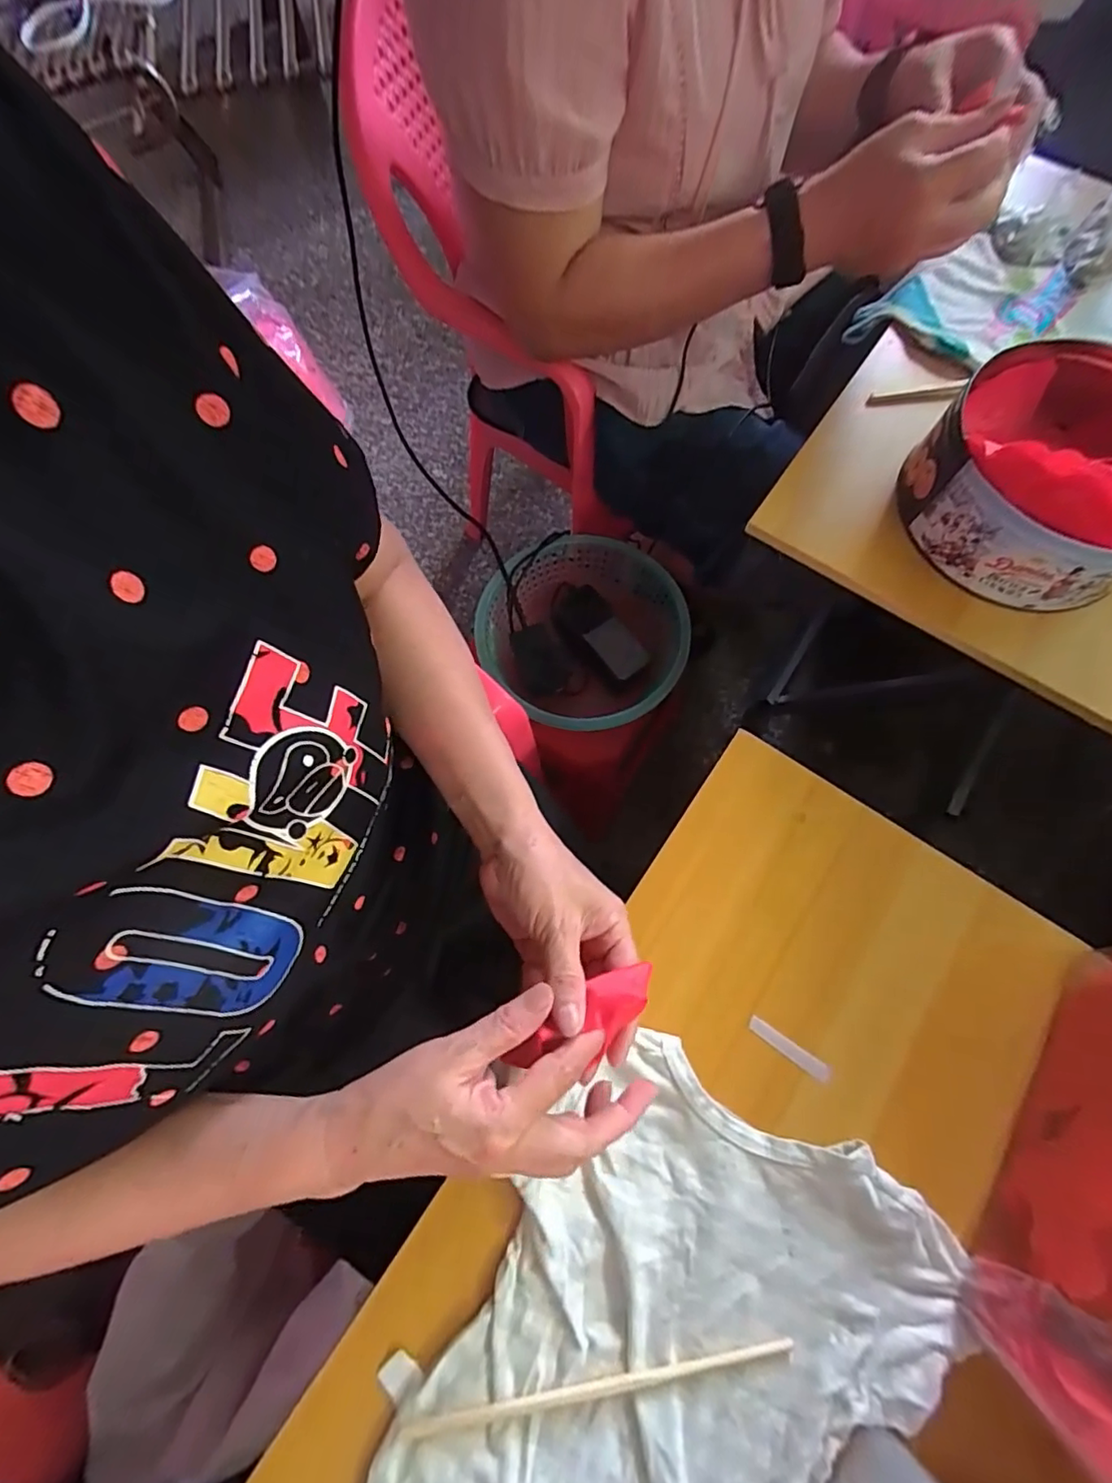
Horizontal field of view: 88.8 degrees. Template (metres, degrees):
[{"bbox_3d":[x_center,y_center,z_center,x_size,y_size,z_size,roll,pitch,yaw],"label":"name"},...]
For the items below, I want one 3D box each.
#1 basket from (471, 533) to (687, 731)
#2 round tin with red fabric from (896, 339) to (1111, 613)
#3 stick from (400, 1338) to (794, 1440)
[{"bbox_3d":[0.032,-0.122,0.673,0.221,0.078,0.233,0,72,1],"label":"basket"},{"bbox_3d":[0.377,-0.207,0.422,0.191,0.109,0.170,-44,77,-12],"label":"round tin with red fabric"},{"bbox_3d":[0.026,0.370,0.324,0.223,0.006,0.009,-8,73,-2],"label":"stick"}]

